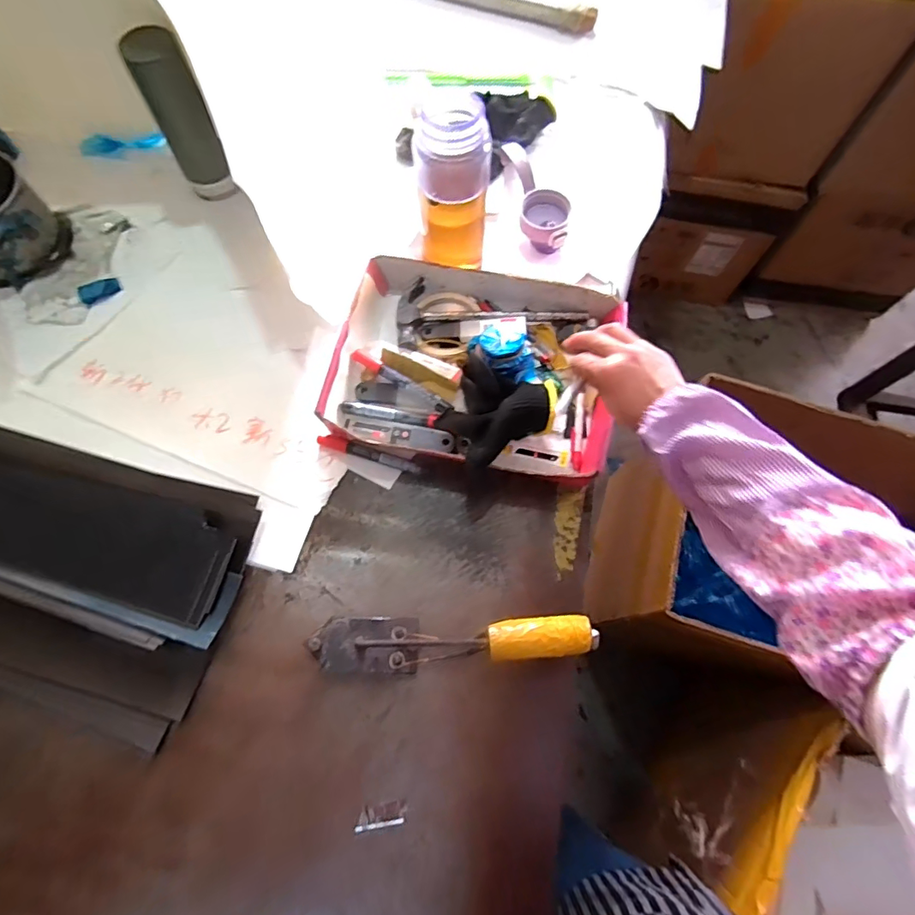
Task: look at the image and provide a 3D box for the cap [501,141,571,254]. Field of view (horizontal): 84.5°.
[{"bbox_3d":[0.105,-0.343,0.673,0.065,0.058,0.151,-8,72,-3],"label":"cap"}]

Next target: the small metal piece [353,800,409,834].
[{"bbox_3d":[-0.069,0.326,0.459,0.047,0.004,0.019,-8,72,-4],"label":"small metal piece"}]

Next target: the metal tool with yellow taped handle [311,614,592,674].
[{"bbox_3d":[-0.007,0.182,0.489,0.277,0.051,0.057,-1,72,-1],"label":"metal tool with yellow taped handle"}]

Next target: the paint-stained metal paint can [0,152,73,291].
[{"bbox_3d":[-0.590,-0.306,0.639,0.122,0.085,0.131,0,72,-1],"label":"paint-stained metal paint can"}]

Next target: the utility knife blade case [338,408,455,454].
[{"bbox_3d":[-0.071,-0.026,0.578,0.133,0.020,0.029,11,72,3],"label":"utility knife blade case"}]

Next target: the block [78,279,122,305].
[{"bbox_3d":[-0.464,-0.217,0.651,0.048,0.015,0.019,-28,74,-10],"label":"block"}]

